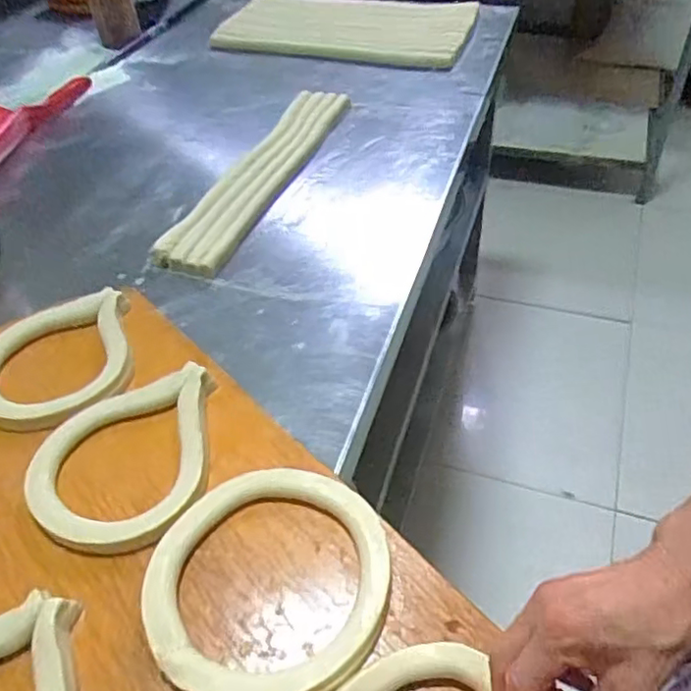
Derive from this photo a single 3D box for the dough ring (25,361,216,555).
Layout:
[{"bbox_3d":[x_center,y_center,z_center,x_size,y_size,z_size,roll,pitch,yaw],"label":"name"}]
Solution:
[{"bbox_3d":[-0.191,0.096,0.548,0.147,0.030,0.160,-9,45,-4],"label":"dough ring"}]

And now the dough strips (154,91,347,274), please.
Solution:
[{"bbox_3d":[-0.108,-0.238,0.867,0.075,0.030,0.427,14,48,18],"label":"dough strips"}]

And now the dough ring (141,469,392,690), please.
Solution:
[{"bbox_3d":[-0.056,0.171,0.465,0.170,0.024,0.170,-3,44,3],"label":"dough ring"}]

